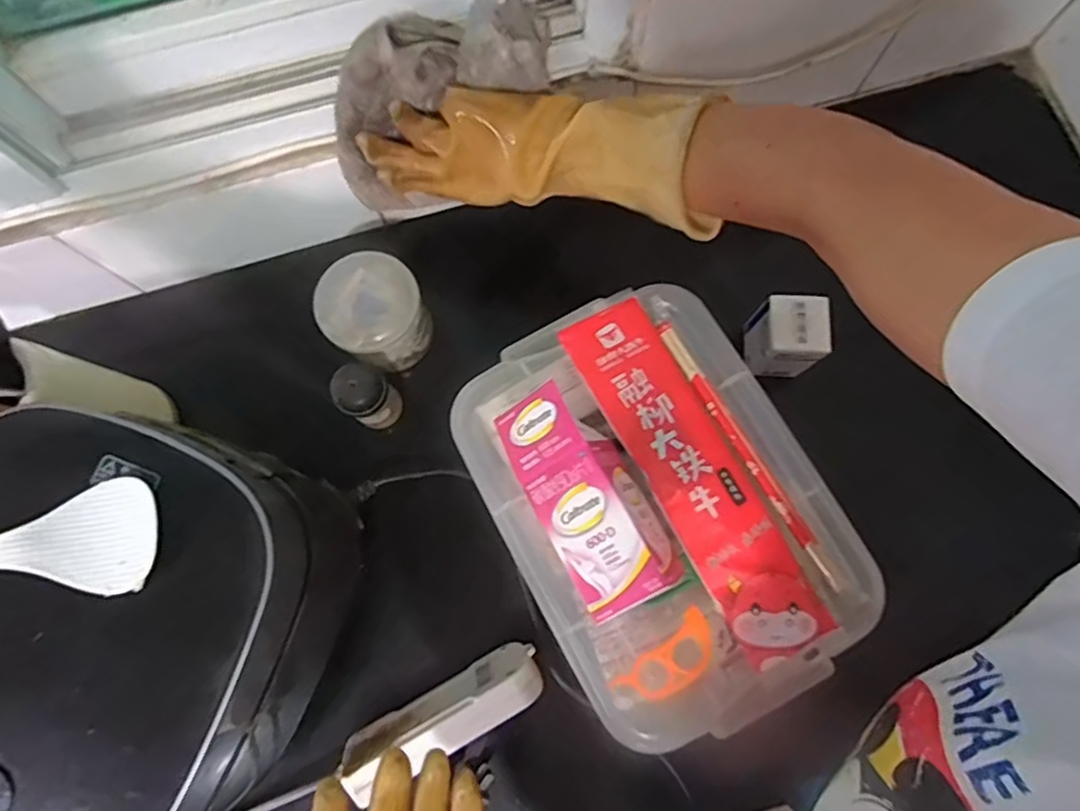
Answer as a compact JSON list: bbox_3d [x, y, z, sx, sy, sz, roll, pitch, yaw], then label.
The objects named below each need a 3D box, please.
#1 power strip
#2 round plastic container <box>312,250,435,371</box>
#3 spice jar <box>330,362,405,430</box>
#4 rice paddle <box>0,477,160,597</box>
[{"bbox_3d":[-0.078,0.254,0.513,0.169,0.052,0.045,-30,78,-5],"label":"power strip"},{"bbox_3d":[-0.150,-0.084,0.575,0.086,0.080,0.086,0,78,2],"label":"round plastic container"},{"bbox_3d":[-0.154,-0.008,0.565,0.043,0.072,0.044,0,78,2],"label":"spice jar"},{"bbox_3d":[-0.311,0.085,0.376,0.168,0.013,0.064,-7,78,0],"label":"rice paddle"}]

